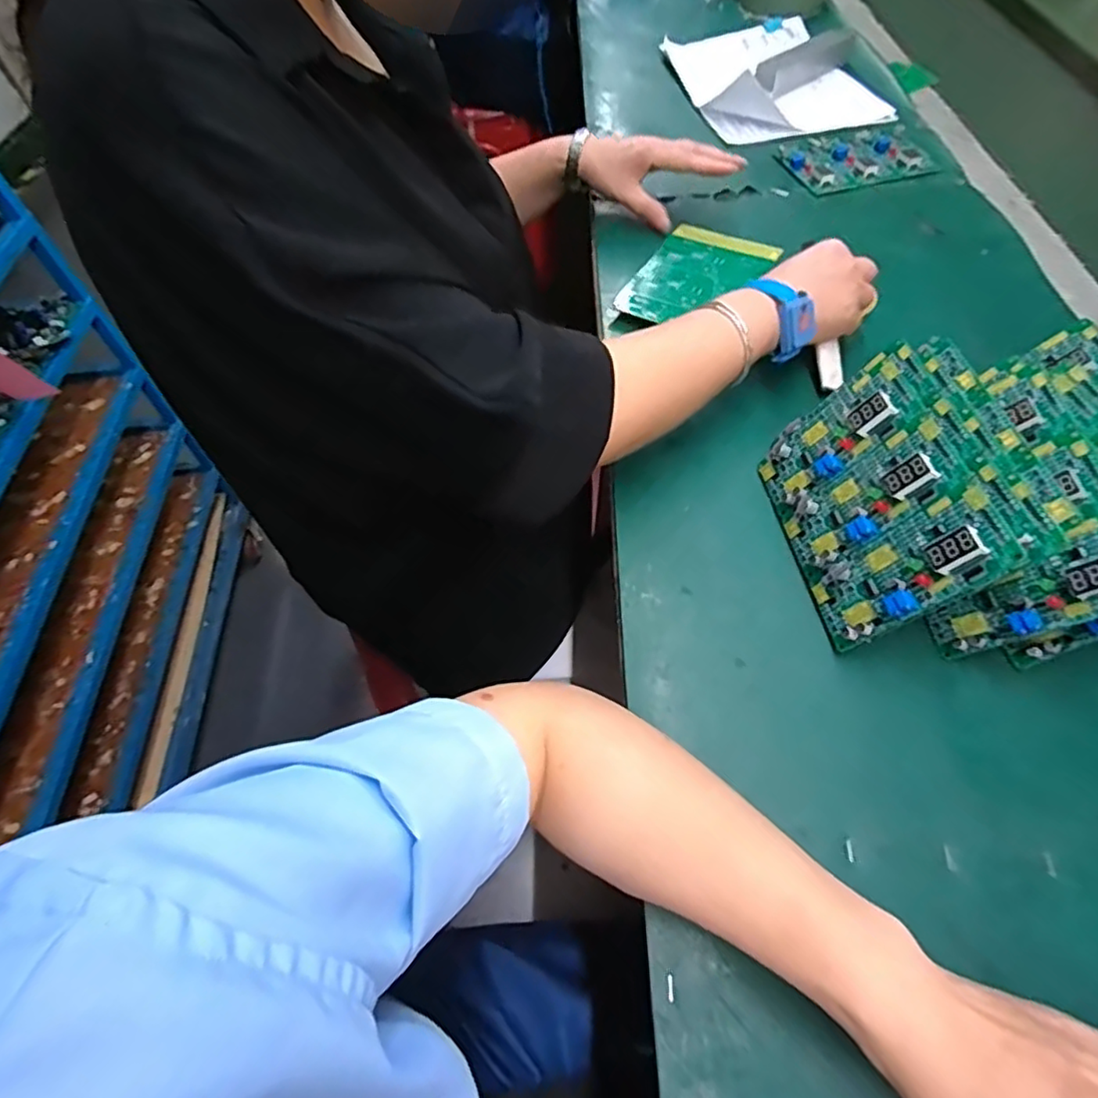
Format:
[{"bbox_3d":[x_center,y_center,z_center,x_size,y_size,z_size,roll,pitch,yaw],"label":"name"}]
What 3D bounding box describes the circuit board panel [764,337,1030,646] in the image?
[{"bbox_3d":[0.191,-0.031,0.366,0.024,0.114,0.154,14,48,-30],"label":"circuit board panel"}]

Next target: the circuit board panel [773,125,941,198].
[{"bbox_3d":[0.330,-0.428,0.666,0.143,0.008,0.109,-12,58,-4],"label":"circuit board panel"}]

